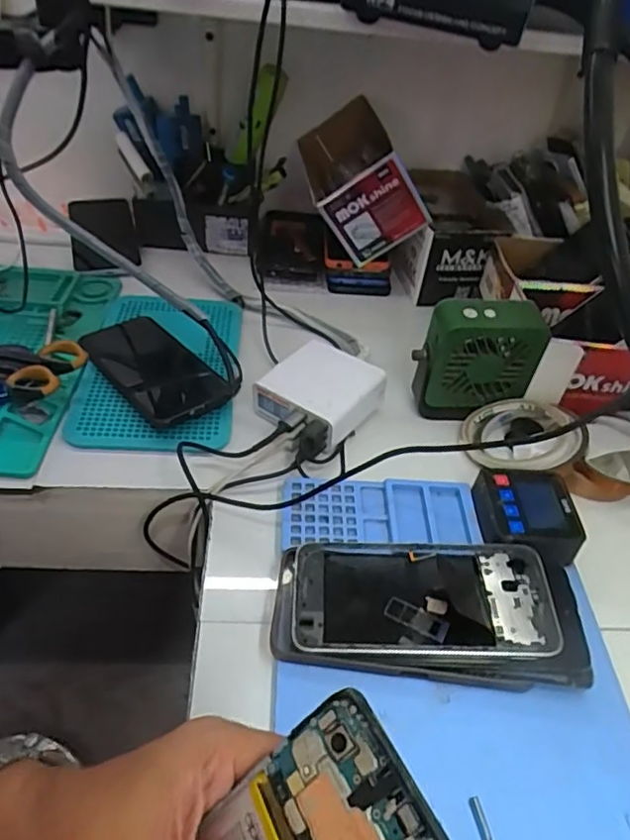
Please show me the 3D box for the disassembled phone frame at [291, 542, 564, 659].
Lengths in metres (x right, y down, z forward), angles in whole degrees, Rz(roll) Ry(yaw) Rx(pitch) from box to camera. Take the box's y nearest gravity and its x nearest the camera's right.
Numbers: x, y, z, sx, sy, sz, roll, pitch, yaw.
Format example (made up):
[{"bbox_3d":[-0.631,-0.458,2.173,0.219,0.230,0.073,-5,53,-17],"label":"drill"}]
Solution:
[{"bbox_3d":[0.069,0.115,0.390,0.165,0.009,0.078,0,43,0],"label":"disassembled phone frame"}]

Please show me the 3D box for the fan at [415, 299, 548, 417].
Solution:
[{"bbox_3d":[0.144,-0.054,0.533,0.099,0.107,0.034,-2,43,-9],"label":"fan"}]

